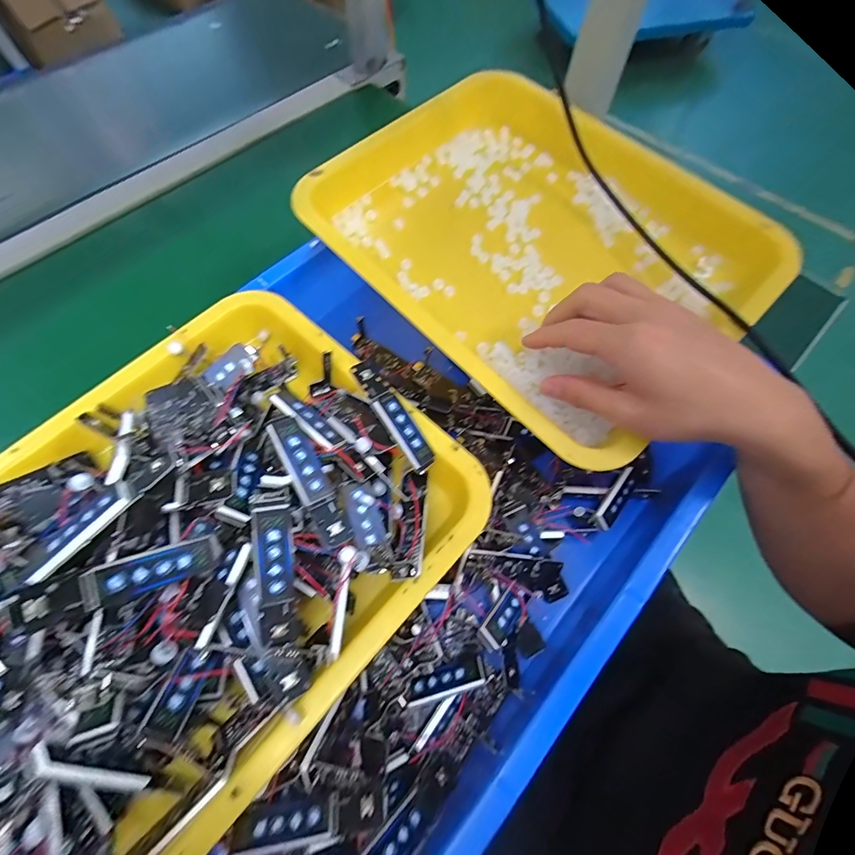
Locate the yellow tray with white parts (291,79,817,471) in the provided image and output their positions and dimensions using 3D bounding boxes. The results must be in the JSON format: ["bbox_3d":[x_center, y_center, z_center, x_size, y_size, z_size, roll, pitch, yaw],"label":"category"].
[{"bbox_3d":[0.085,-0.157,0.346,0.332,0.056,0.276,42,71,17],"label":"yellow tray with white parts"}]

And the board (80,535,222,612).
[{"bbox_3d":[-0.127,0.067,0.200,0.055,0.004,0.017,-11,86,-45],"label":"board"}]

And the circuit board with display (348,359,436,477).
[{"bbox_3d":[-0.021,-0.008,0.270,0.018,0.011,0.078,-33,88,-15],"label":"circuit board with display"}]

